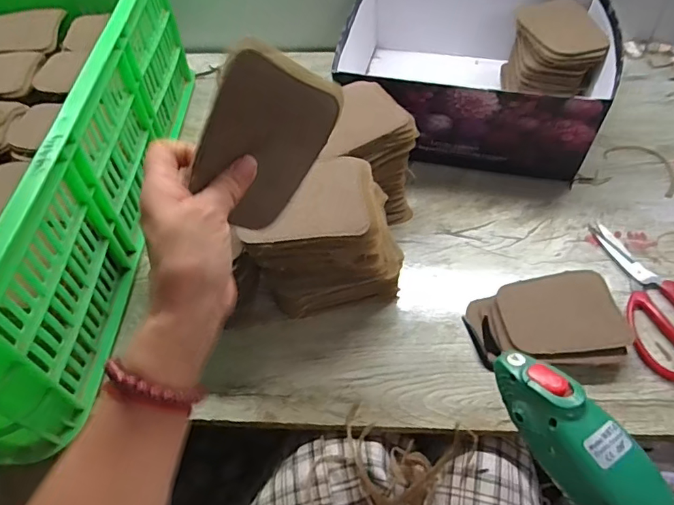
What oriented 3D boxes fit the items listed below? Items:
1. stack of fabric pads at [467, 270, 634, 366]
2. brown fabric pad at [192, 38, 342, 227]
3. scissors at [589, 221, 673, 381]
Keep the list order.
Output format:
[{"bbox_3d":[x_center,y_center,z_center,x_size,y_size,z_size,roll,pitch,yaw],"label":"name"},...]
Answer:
[{"bbox_3d":[0.203,0.065,0.483,0.134,0.025,0.094,-4,53,1],"label":"stack of fabric pads"},{"bbox_3d":[-0.050,-0.072,0.335,0.007,0.085,0.114,42,110,45],"label":"brown fabric pad"},{"bbox_3d":[0.334,0.041,0.502,0.107,0.009,0.182,-3,53,2],"label":"scissors"}]

